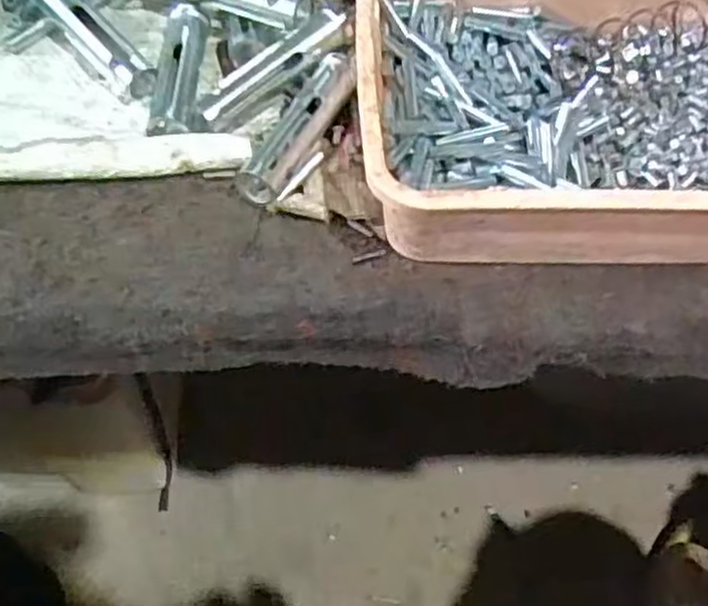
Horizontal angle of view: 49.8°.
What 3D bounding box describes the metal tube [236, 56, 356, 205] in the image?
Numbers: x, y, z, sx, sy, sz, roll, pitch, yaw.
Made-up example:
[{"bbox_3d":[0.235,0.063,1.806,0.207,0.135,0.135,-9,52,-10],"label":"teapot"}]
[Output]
[{"bbox_3d":[-0.020,-0.070,0.310,0.019,0.017,0.078,22,58,12],"label":"metal tube"}]

